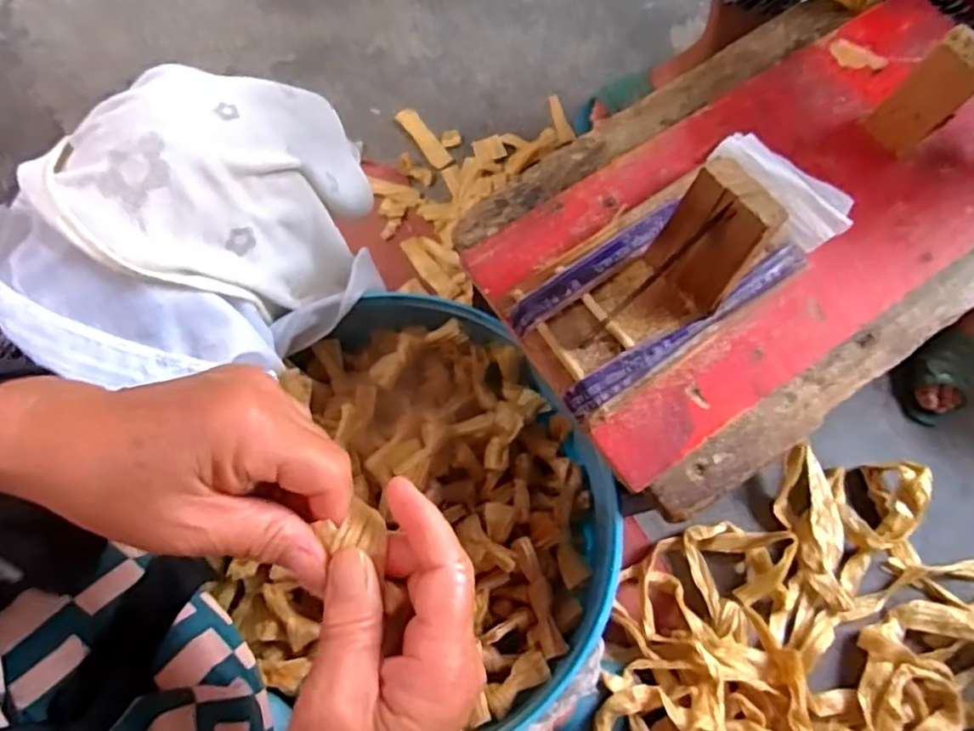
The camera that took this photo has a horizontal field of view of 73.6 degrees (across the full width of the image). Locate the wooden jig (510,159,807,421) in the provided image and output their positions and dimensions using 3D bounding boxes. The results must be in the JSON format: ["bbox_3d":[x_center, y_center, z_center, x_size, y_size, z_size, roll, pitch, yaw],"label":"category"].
[{"bbox_3d":[0.095,-0.056,0.331,0.160,0.074,0.084,-35,78,-10],"label":"wooden jig"}]

